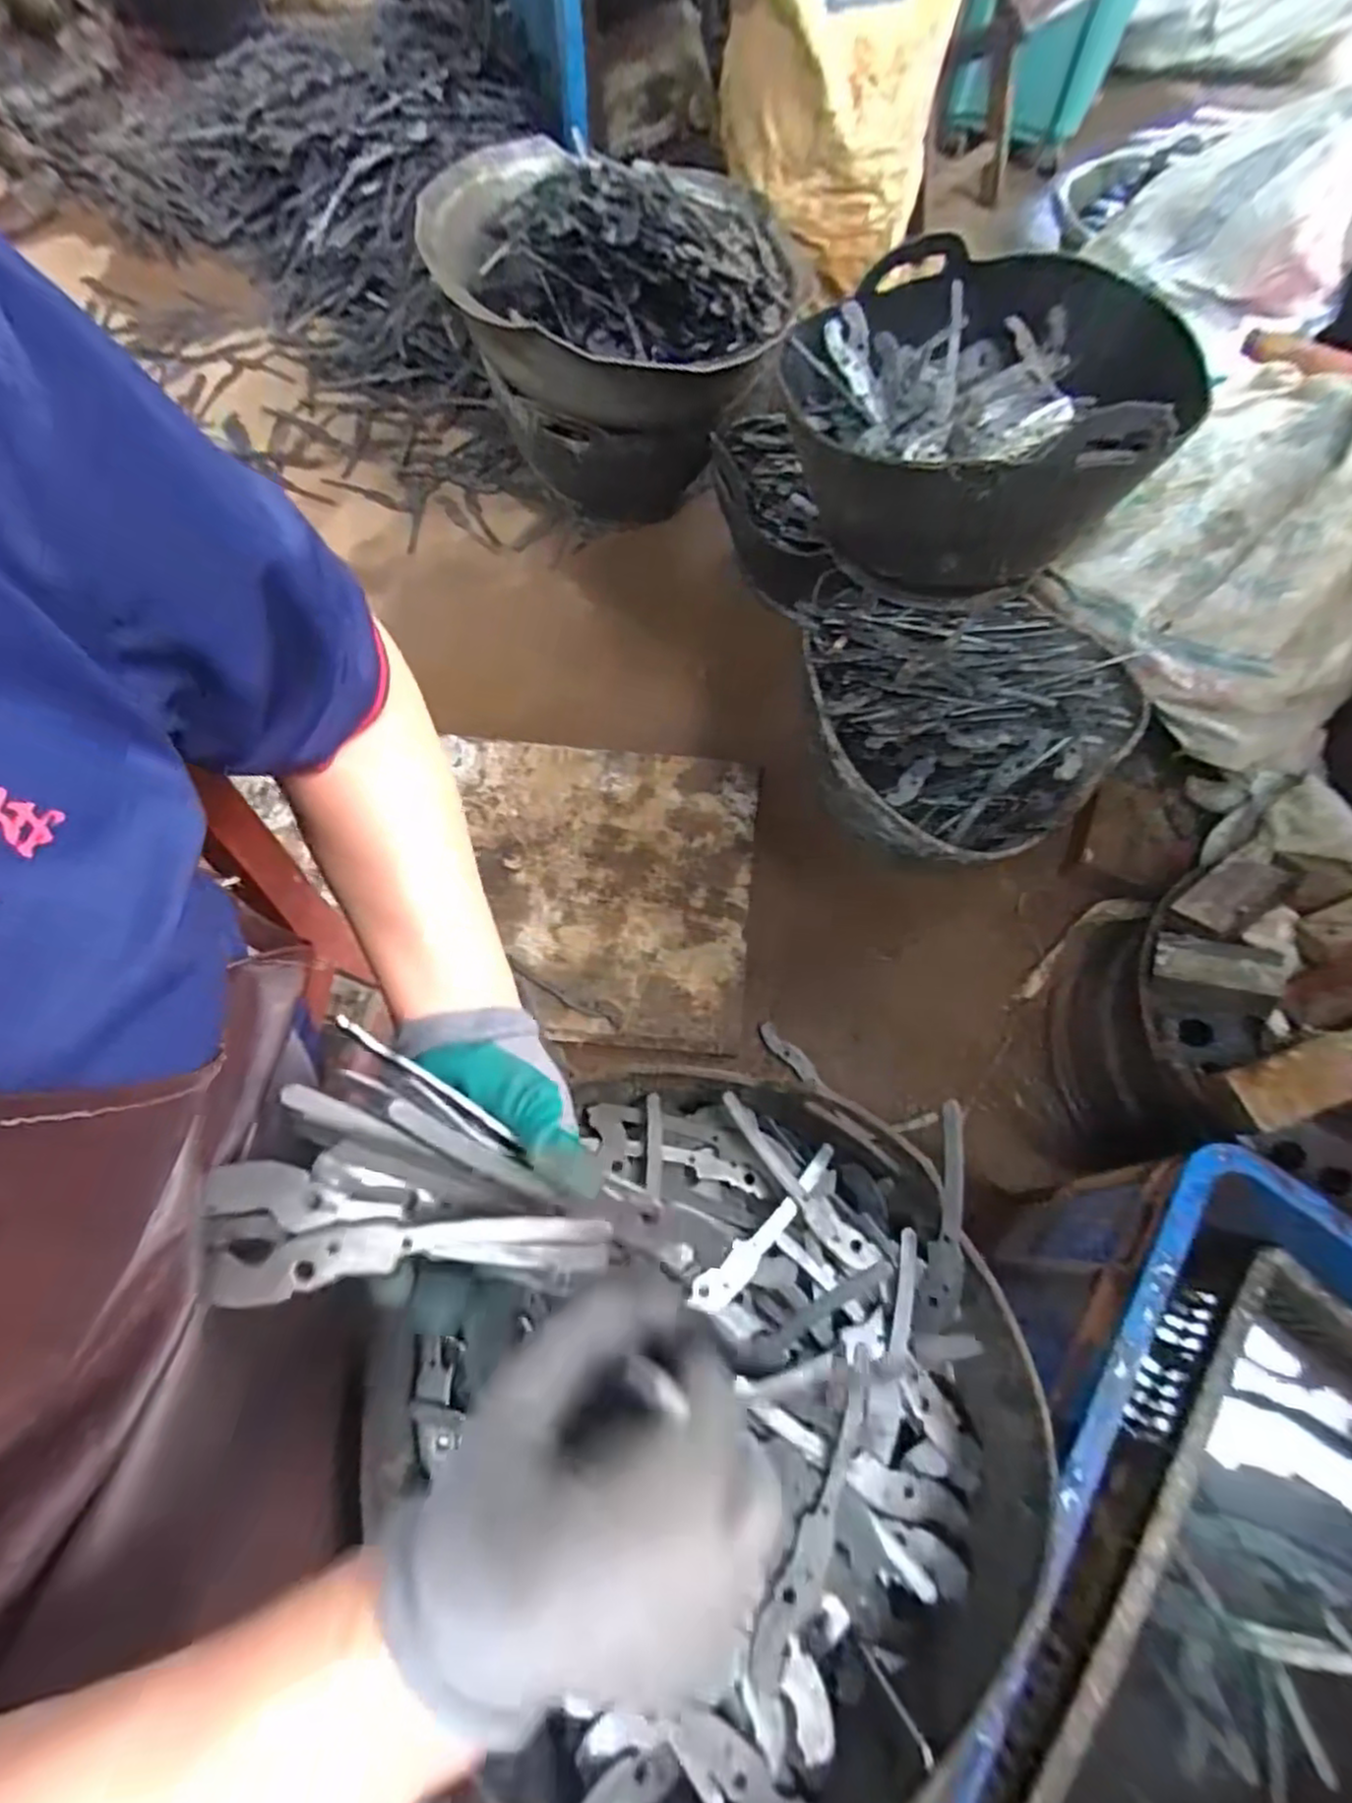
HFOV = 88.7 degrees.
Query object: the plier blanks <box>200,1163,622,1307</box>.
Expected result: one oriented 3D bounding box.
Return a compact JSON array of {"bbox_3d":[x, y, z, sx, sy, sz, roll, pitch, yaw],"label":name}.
[{"bbox_3d":[-0.116,0.149,0.302,0.169,0.020,0.052,5,67,-4],"label":"plier blanks"}]

